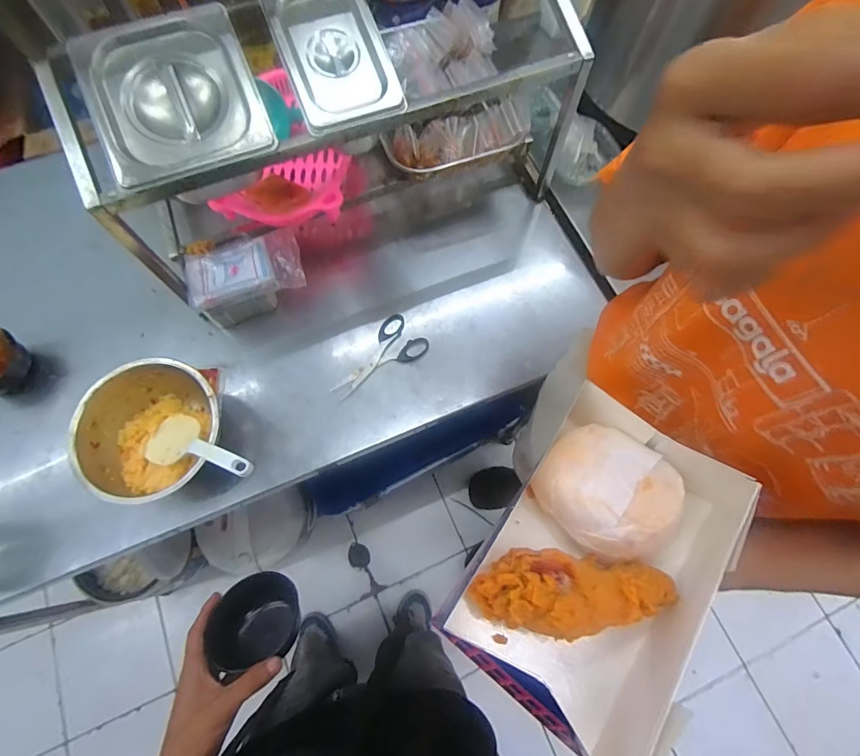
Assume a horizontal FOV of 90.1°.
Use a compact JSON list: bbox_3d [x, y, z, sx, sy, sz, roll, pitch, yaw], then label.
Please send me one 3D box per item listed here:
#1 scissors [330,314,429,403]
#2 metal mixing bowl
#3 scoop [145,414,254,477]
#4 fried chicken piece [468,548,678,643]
[{"bbox_3d":[-0.076,-0.023,0.617,0.146,0.008,0.075,-43,77,-14],"label":"scissors"},{"bbox_3d":[-0.338,0.068,0.537,0.165,0.077,0.157,0,71,-1],"label":"metal mixing bowl"},{"bbox_3d":[-0.275,0.086,0.503,0.180,0.026,0.065,11,68,35],"label":"scoop"},{"bbox_3d":[0.081,0.125,0.240,0.122,0.034,0.048,7,71,1],"label":"fried chicken piece"}]

